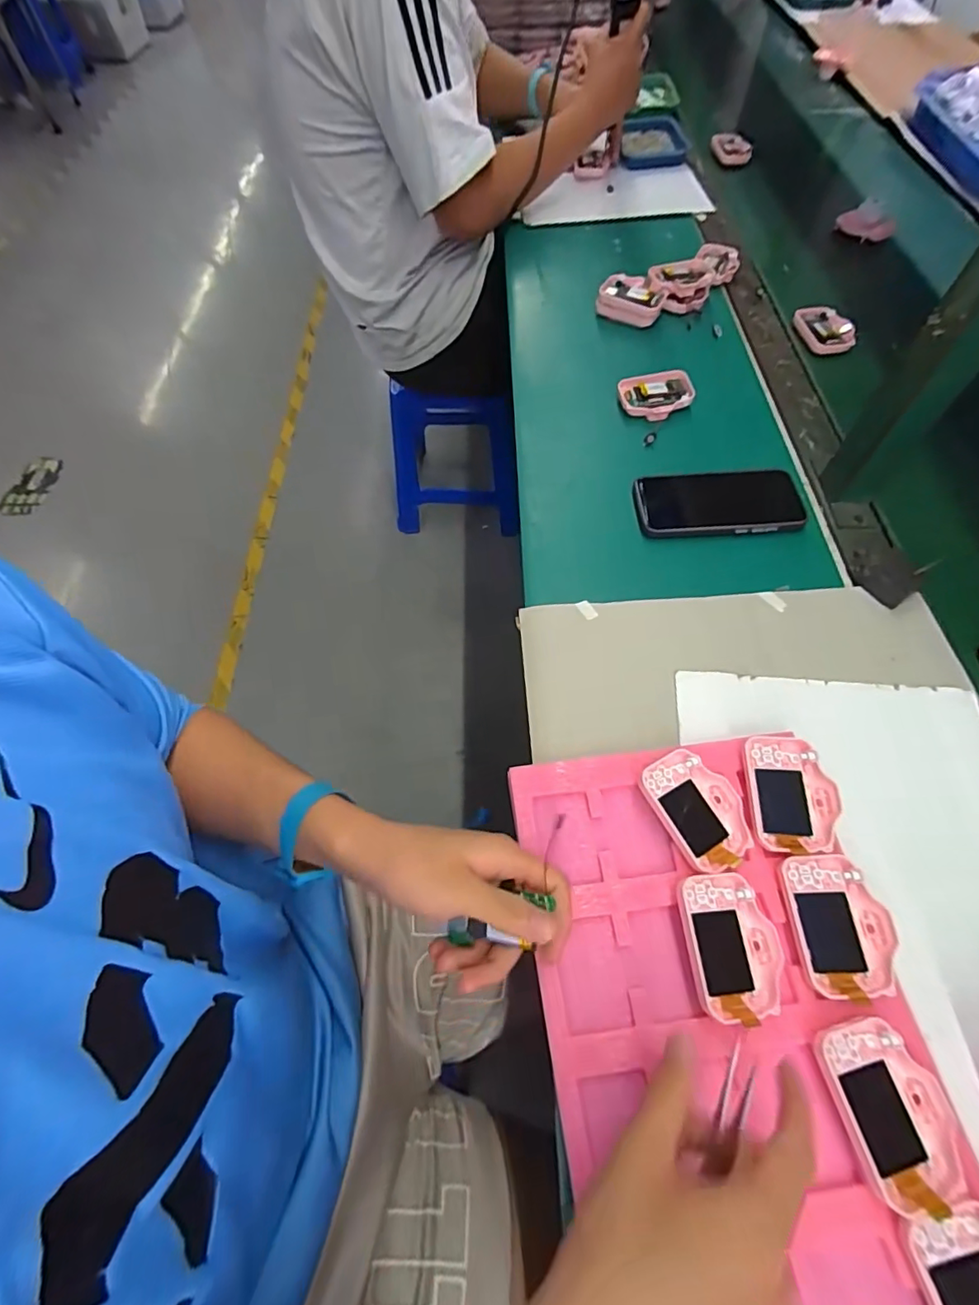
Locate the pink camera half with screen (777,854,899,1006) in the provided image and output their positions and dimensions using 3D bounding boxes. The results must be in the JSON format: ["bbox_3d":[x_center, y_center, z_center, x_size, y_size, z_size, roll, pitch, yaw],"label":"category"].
[{"bbox_3d":[0.234,0.182,0.358,0.058,0.013,0.084,-3,61,-1],"label":"pink camera half with screen"}]

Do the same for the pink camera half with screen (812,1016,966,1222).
[{"bbox_3d":[0.235,0.266,0.314,0.060,0.016,0.083,-15,62,-8],"label":"pink camera half with screen"}]

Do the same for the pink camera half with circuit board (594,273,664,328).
[{"bbox_3d":[0.191,-0.475,0.726,0.085,0.039,0.049,20,63,12],"label":"pink camera half with circuit board"}]

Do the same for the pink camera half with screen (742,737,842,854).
[{"bbox_3d":[0.226,0.105,0.402,0.059,0.011,0.084,0,65,8],"label":"pink camera half with screen"}]

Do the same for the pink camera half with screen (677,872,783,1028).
[{"bbox_3d":[0.161,0.194,0.356,0.059,0.015,0.084,-4,61,-2],"label":"pink camera half with screen"}]

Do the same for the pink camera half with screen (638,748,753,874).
[{"bbox_3d":[0.157,0.116,0.400,0.061,0.014,0.083,-27,64,-13],"label":"pink camera half with screen"}]

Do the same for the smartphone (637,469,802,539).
[{"bbox_3d":[0.237,-0.155,0.555,0.165,0.006,0.079,0,61,0],"label":"smartphone"}]

